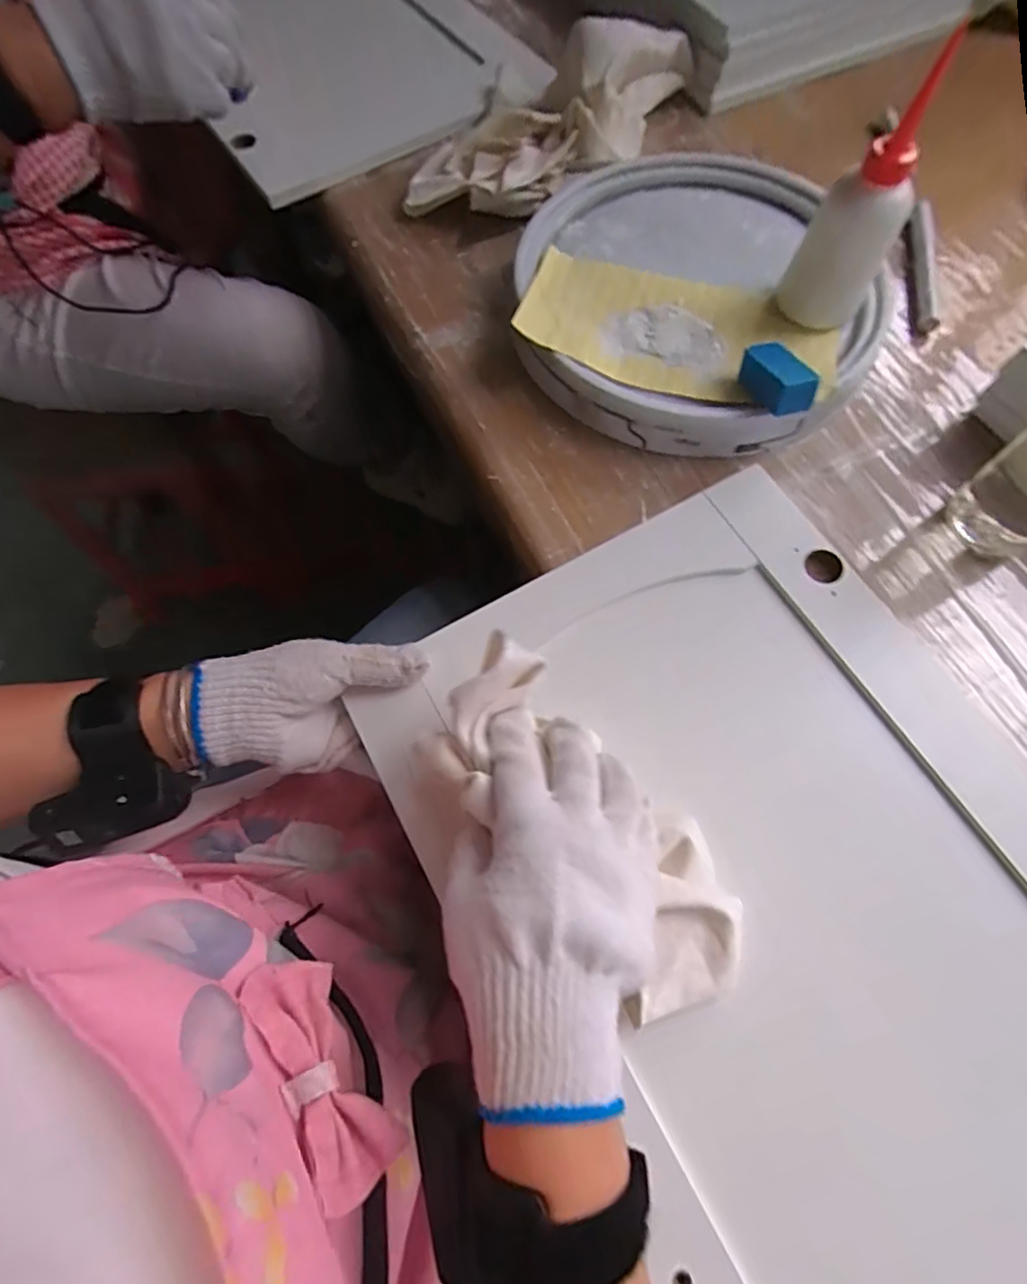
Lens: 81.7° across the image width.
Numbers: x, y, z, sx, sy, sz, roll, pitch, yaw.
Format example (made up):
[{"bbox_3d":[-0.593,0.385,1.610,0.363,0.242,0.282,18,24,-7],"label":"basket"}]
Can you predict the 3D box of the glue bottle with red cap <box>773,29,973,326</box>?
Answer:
[{"bbox_3d":[0.235,-0.286,0.402,0.042,0.148,0.049,-29,71,-9],"label":"glue bottle with red cap"}]

